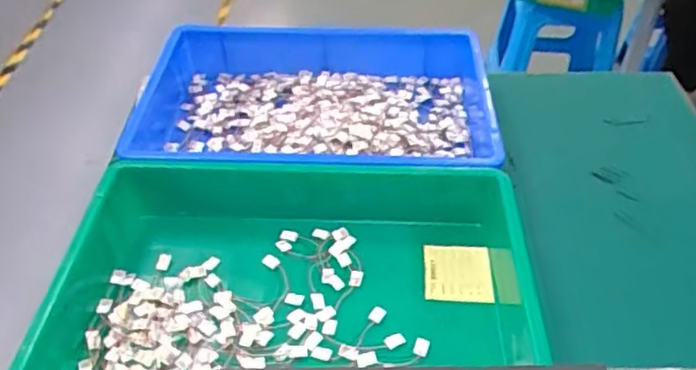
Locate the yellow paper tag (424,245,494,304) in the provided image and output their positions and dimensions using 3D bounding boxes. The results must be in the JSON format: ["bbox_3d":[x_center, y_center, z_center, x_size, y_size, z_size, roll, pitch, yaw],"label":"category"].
[{"bbox_3d":[0.116,0.089,0.643,0.071,0.006,0.072,2,45,3],"label":"yellow paper tag"}]

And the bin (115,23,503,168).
[{"bbox_3d":[-0.046,-0.098,0.779,0.464,0.095,0.270,1,45,1],"label":"bin"}]

